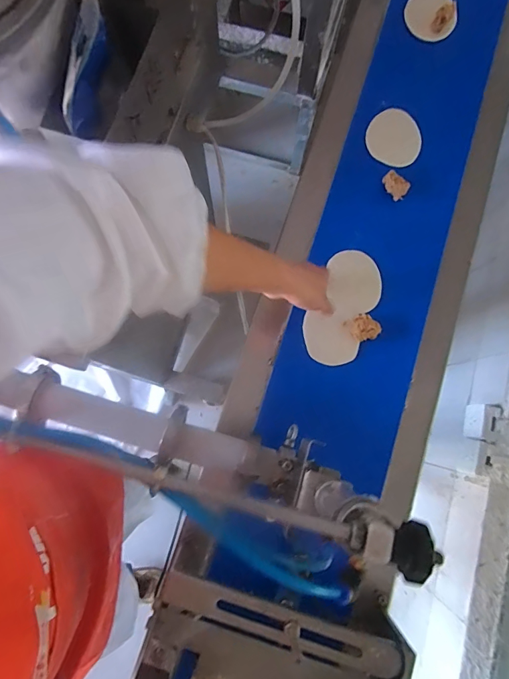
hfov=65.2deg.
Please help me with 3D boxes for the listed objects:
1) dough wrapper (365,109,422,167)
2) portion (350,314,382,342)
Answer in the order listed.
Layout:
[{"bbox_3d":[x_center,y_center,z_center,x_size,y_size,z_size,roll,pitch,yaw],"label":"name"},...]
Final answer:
[{"bbox_3d":[0.229,-0.329,0.649,0.087,0.004,0.089,0,88,-1],"label":"dough wrapper"},{"bbox_3d":[0.163,-0.018,0.587,0.044,0.020,0.037,-15,80,-3],"label":"portion"}]

